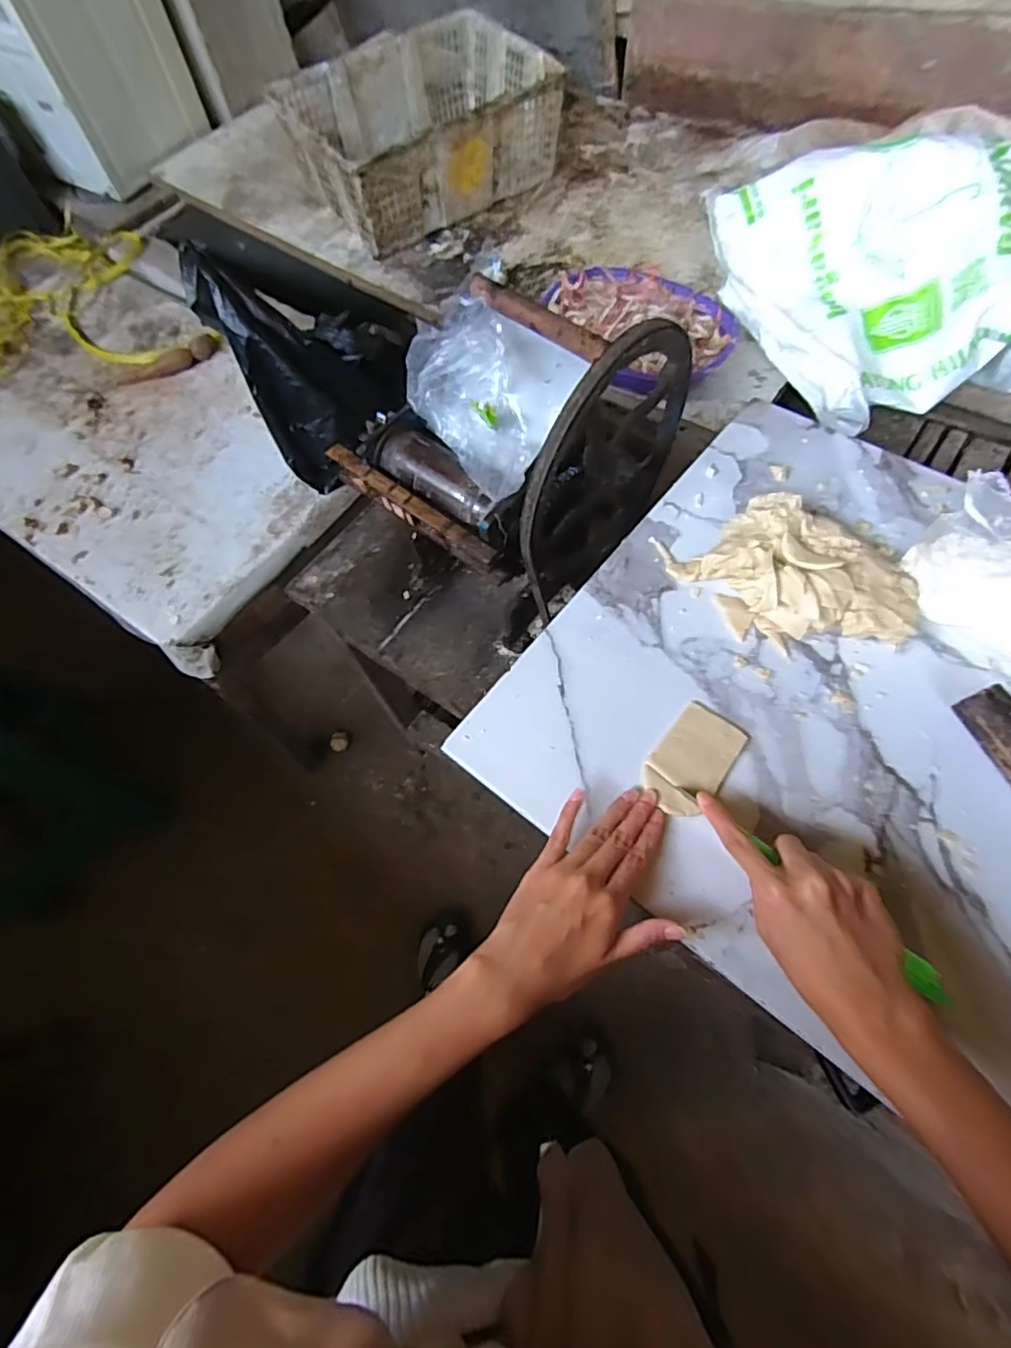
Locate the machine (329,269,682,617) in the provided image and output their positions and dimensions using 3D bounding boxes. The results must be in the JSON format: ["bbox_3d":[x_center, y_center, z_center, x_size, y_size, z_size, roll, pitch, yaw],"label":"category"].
[{"bbox_3d":[0.008,-0.250,0.630,0.252,0.254,0.281,35,72,17],"label":"machine"}]

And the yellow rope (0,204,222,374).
[{"bbox_3d":[-0.998,-0.723,1.149,0.892,0.034,0.439,-6,65,1],"label":"yellow rope"}]

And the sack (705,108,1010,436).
[{"bbox_3d":[0.661,-0.559,0.832,0.681,0.212,0.396,0,65,3],"label":"sack"}]

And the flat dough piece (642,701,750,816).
[{"bbox_3d":[0.143,0.065,0.451,0.053,0.006,0.086,34,72,17],"label":"flat dough piece"}]

